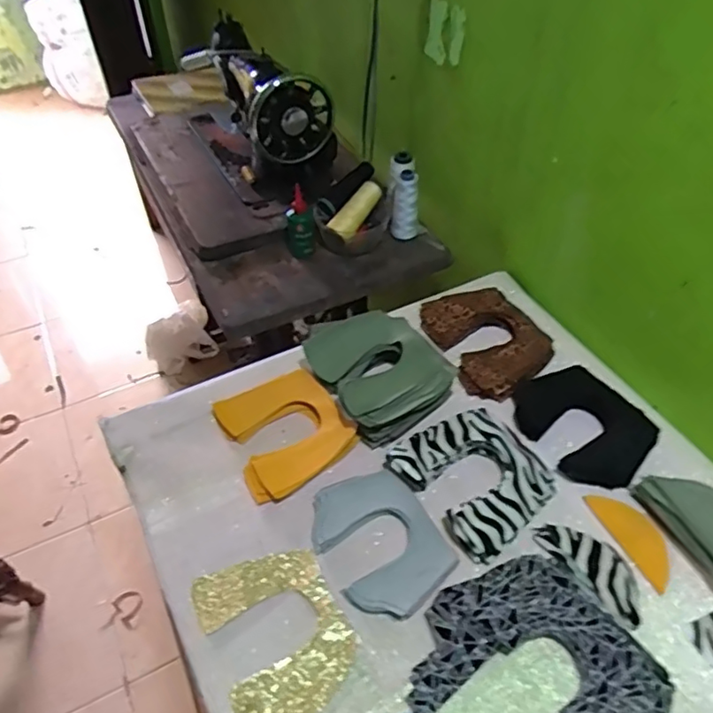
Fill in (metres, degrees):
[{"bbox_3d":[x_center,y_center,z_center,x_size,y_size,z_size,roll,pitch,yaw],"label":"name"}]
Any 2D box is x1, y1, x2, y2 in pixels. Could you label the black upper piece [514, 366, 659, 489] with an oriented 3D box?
[{"bbox_3d":[0.271,0.080,0.713,0.122,0.022,0.157,-23,51,-20],"label":"black upper piece"}]

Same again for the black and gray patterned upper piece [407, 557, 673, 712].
[{"bbox_3d":[0.157,0.286,0.520,0.189,0.026,0.202,-28,53,-23],"label":"black and gray patterned upper piece"}]

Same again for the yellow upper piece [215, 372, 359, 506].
[{"bbox_3d":[-0.084,0.088,0.713,0.135,0.015,0.151,-23,51,-20],"label":"yellow upper piece"}]

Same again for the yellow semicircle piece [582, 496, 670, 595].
[{"bbox_3d":[0.296,0.189,0.629,0.049,0.006,0.110,-18,49,-16],"label":"yellow semicircle piece"}]

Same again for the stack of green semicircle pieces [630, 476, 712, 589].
[{"bbox_3d":[0.355,0.172,0.615,0.062,0.034,0.120,-14,49,-13],"label":"stack of green semicircle pieces"}]

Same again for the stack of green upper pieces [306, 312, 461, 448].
[{"bbox_3d":[0.027,0.016,0.747,0.145,0.057,0.164,-25,52,-20],"label":"stack of green upper pieces"}]

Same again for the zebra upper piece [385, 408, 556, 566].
[{"bbox_3d":[0.132,0.129,0.657,0.134,0.032,0.149,-30,54,-25],"label":"zebra upper piece"}]

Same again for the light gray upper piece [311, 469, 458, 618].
[{"bbox_3d":[0.023,0.188,0.615,0.114,0.005,0.155,-24,51,-21],"label":"light gray upper piece"}]

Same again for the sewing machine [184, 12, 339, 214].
[{"bbox_3d":[-0.195,-0.454,1.083,0.169,0.215,0.393,-24,51,-19],"label":"sewing machine"}]

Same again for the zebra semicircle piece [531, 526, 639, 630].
[{"bbox_3d":[0.242,0.212,0.605,0.056,0.012,0.118,-30,54,-25],"label":"zebra semicircle piece"}]

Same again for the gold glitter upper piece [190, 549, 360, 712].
[{"bbox_3d":[-0.072,0.265,0.564,0.121,0.006,0.170,-23,53,-19],"label":"gold glitter upper piece"}]

